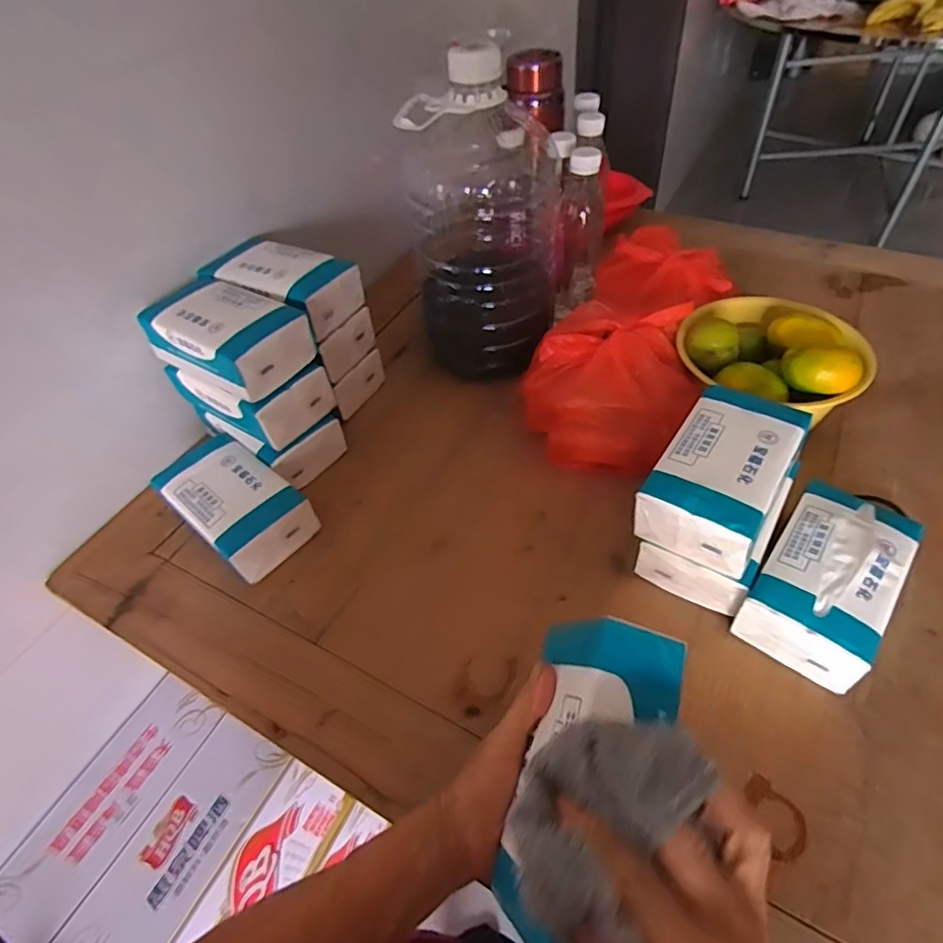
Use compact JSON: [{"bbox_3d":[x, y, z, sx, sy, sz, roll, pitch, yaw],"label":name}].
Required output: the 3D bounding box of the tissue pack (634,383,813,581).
[{"bbox_3d":[0.211,0.002,0.472,0.092,0.052,0.152,27,57,26],"label":"tissue pack"}]

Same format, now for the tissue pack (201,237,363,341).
[{"bbox_3d":[-0.213,-0.207,0.626,0.157,0.054,0.095,17,53,20],"label":"tissue pack"}]

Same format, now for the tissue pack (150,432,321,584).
[{"bbox_3d":[-0.243,0.032,0.576,0.158,0.063,0.091,31,59,29],"label":"tissue pack"}]

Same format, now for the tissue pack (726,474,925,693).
[{"bbox_3d":[0.296,0.088,0.468,0.089,0.065,0.155,29,58,27],"label":"tissue pack"}]

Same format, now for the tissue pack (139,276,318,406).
[{"bbox_3d":[-0.249,-0.139,0.573,0.164,0.064,0.100,29,58,27],"label":"tissue pack"}]

